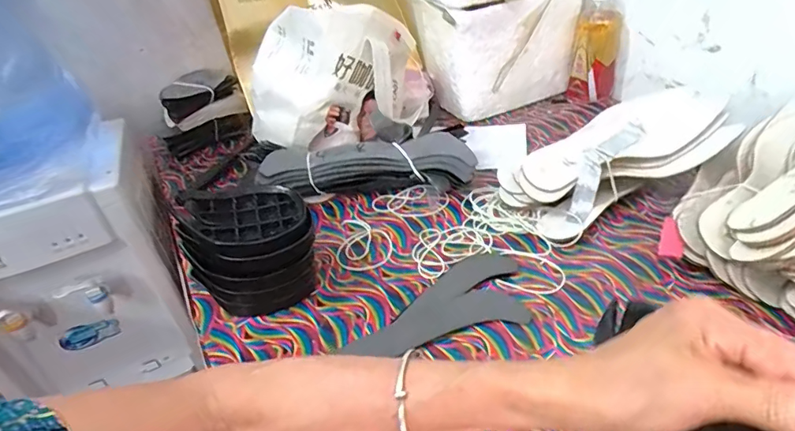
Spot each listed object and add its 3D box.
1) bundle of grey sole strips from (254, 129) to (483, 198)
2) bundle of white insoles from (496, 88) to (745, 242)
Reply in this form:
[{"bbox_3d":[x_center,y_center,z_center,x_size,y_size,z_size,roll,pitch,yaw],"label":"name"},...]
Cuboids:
[{"bbox_3d":[-0.040,-0.062,0.657,0.288,0.068,0.087,-9,37,-4],"label":"bundle of grey sole strips"},{"bbox_3d":[0.278,-0.079,0.603,0.289,0.069,0.132,-27,40,-5],"label":"bundle of white insoles"}]

